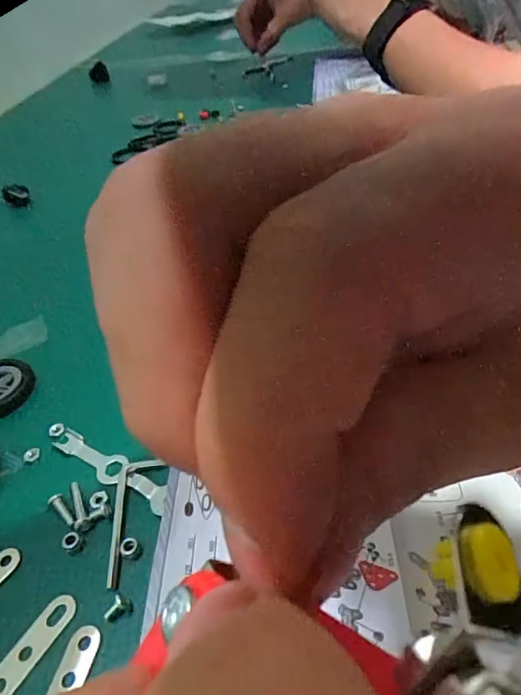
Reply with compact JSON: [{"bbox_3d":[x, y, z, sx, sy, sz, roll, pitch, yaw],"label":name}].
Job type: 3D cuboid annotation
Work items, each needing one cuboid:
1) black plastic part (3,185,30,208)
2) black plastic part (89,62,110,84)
[{"bbox_3d":[-0.211,-0.130,0.405,0.021,0.022,0.009,-29,48,-21],"label":"black plastic part"},{"bbox_3d":[-0.241,-0.410,0.695,0.028,0.039,0.008,-7,76,-6],"label":"black plastic part"}]

